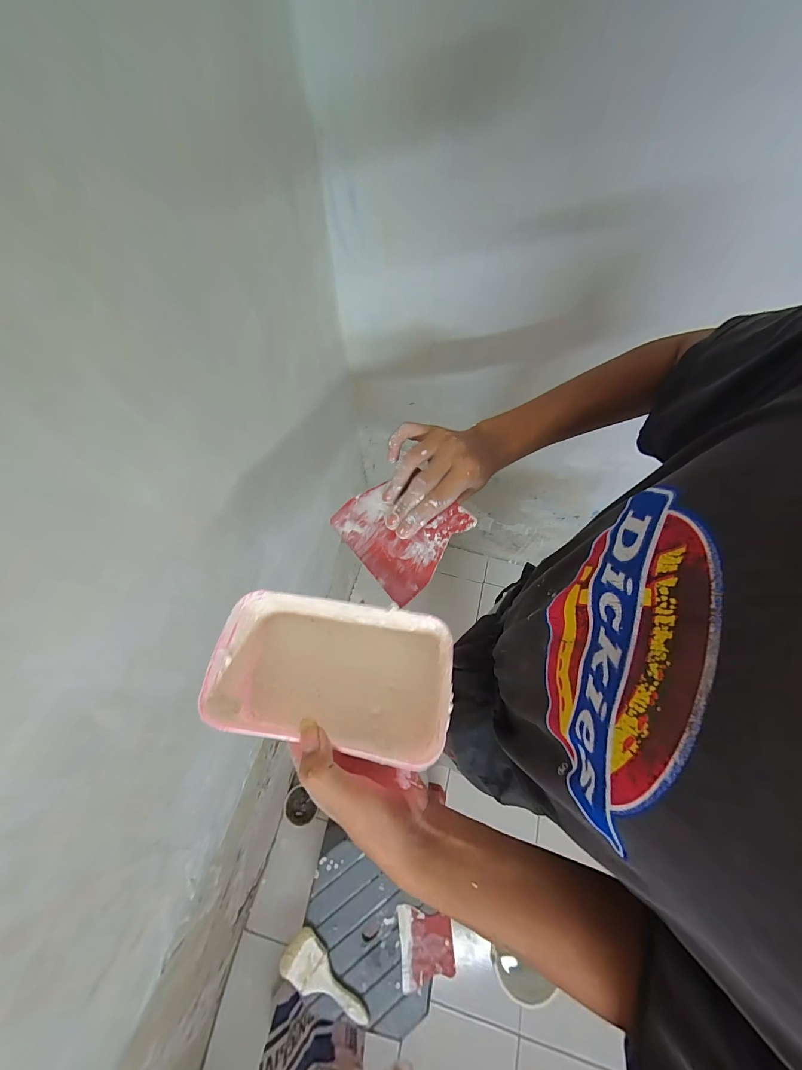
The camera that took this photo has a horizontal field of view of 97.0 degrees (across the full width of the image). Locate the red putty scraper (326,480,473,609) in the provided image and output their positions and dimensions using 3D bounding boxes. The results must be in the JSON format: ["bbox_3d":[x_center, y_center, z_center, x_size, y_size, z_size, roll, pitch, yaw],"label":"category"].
[{"bbox_3d":[0.000,-0.010,0.348,0.103,0.004,0.122,-44,63,1],"label":"red putty scraper"}]

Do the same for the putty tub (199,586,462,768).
[{"bbox_3d":[-0.053,0.122,0.305,0.189,0.071,0.114,7,68,6],"label":"putty tub"}]

